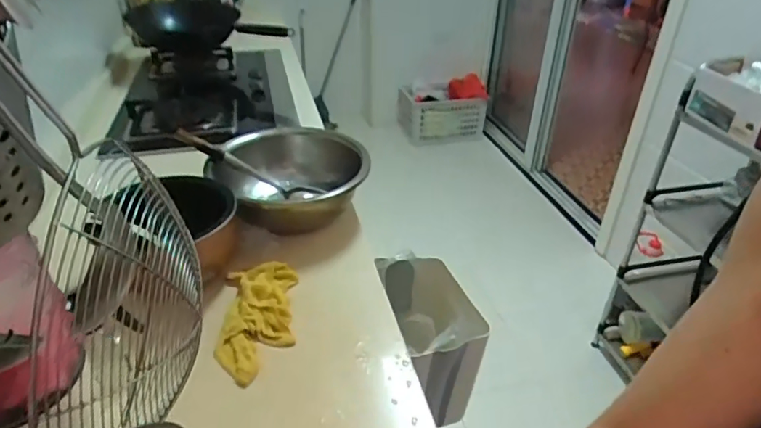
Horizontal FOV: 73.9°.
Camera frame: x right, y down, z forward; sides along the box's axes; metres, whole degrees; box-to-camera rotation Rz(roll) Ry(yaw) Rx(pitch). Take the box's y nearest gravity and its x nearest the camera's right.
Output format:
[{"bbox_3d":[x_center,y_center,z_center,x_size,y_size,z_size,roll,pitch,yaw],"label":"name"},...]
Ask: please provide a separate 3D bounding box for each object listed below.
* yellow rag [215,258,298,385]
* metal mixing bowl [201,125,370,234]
[{"bbox_3d":[-0.175,0.144,0.719,0.101,0.021,0.209,-4,34,-7],"label":"yellow rag"},{"bbox_3d":[-0.160,-0.068,0.954,0.254,0.100,0.254,1,33,0],"label":"metal mixing bowl"}]

